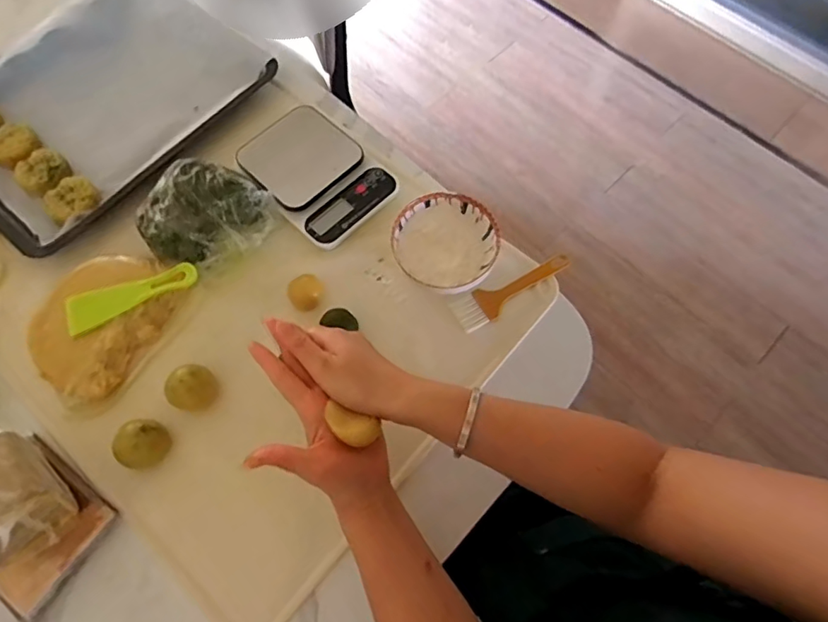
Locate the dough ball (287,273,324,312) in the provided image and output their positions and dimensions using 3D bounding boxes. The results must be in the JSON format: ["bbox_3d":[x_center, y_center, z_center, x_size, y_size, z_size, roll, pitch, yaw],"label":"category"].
[{"bbox_3d":[-0.121,-0.021,0.585,0.038,0.029,0.032,-34,71,-13],"label":"dough ball"}]

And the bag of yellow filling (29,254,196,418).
[{"bbox_3d":[-0.345,0.015,0.572,0.121,0.038,0.169,28,70,11],"label":"bag of yellow filling"}]

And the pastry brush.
[{"bbox_3d":[0.118,-0.022,0.605,0.148,0.013,0.043,-24,69,-9],"label":"pastry brush"}]

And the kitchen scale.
[{"bbox_3d":[-0.120,-0.169,0.643,0.175,0.032,0.126,42,74,16],"label":"kitchen scale"}]

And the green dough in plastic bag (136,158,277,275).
[{"bbox_3d":[-0.245,-0.119,0.592,0.139,0.061,0.124,-38,72,-14],"label":"green dough in plastic bag"}]

